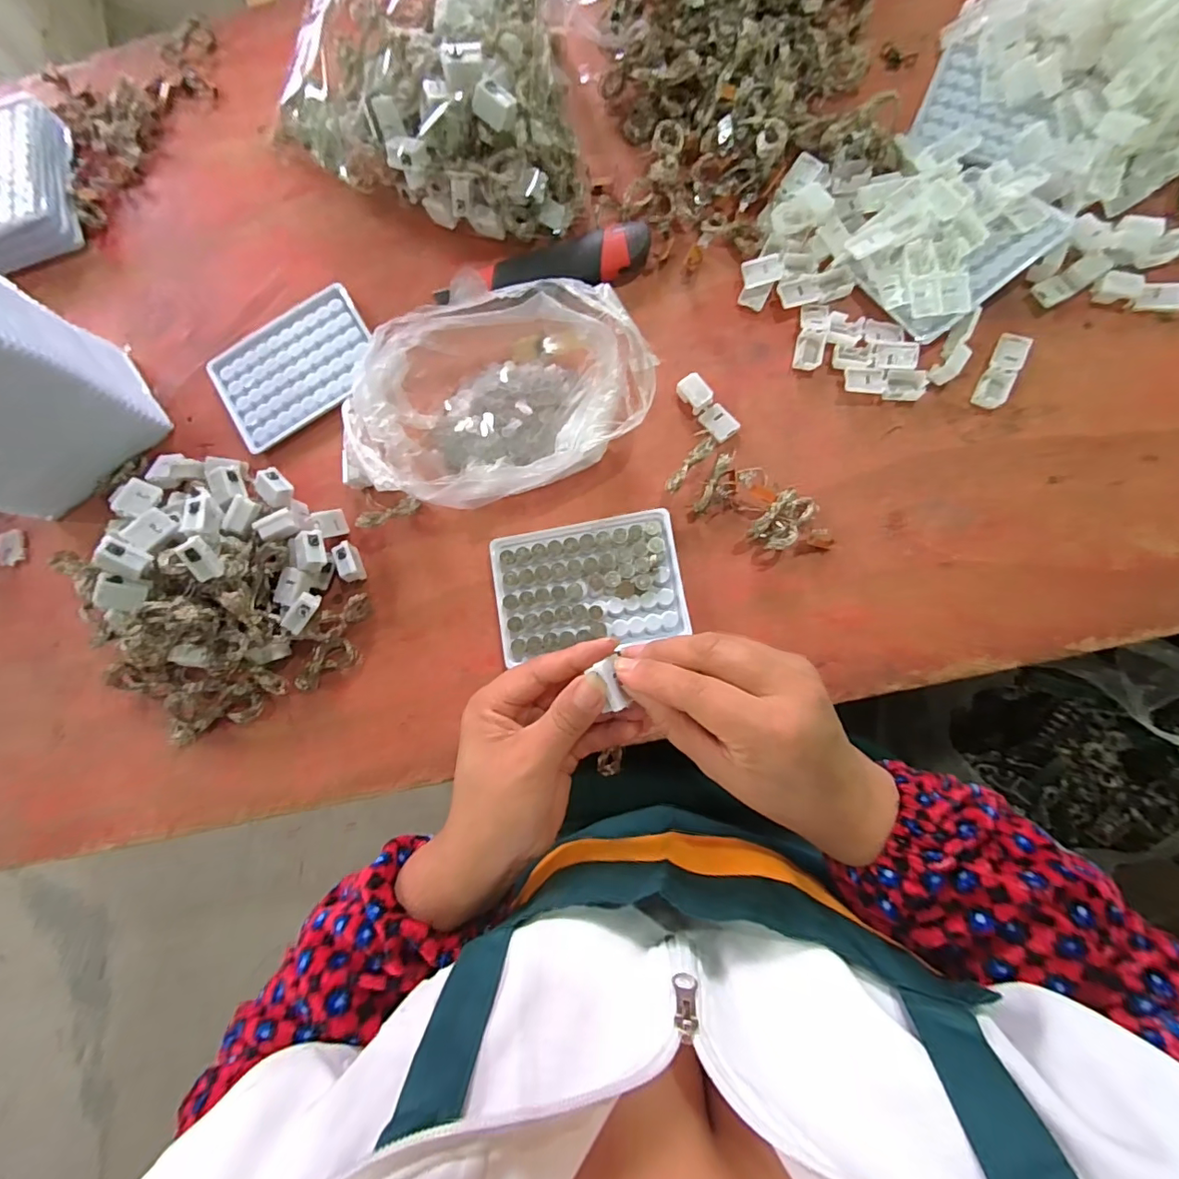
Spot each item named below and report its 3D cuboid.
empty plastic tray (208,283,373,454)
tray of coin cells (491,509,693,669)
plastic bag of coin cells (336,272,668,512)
[{"bbox_3d":[-0.239,-0.183,0.427,0.129,0.008,0.096,-32,80,0],"label":"empty plastic tray"},{"bbox_3d":[0.000,-0.004,0.373,0.128,0.021,0.090,-10,81,3],"label":"tray of coin cells"},{"bbox_3d":[-0.068,-0.136,0.379,0.219,0.060,0.136,-16,81,2],"label":"plastic bag of coin cells"}]

